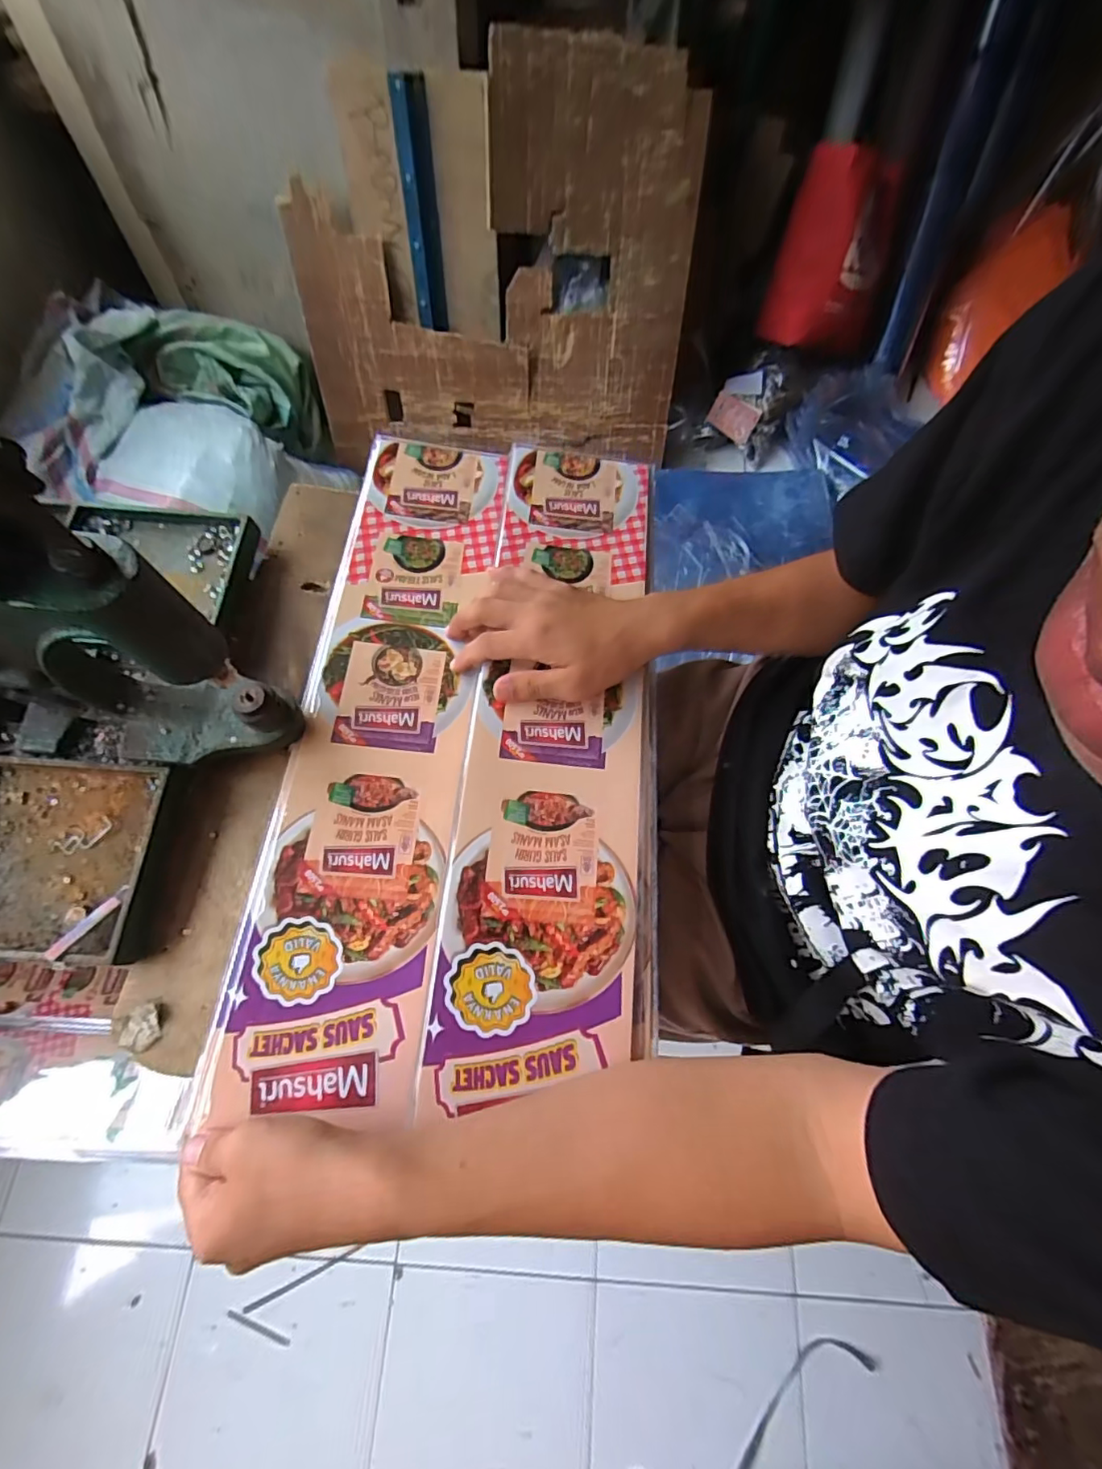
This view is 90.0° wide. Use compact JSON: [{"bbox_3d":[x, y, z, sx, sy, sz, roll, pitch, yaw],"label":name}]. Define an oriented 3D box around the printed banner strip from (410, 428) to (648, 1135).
[{"bbox_3d":[0.007,-0.019,0.430,0.135,0.008,0.524,7,68,-3],"label":"printed banner strip"}]

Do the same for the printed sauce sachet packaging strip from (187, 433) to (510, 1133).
[{"bbox_3d":[-0.132,-0.020,0.439,0.131,0.009,0.547,6,69,-2],"label":"printed sauce sachet packaging strip"}]

